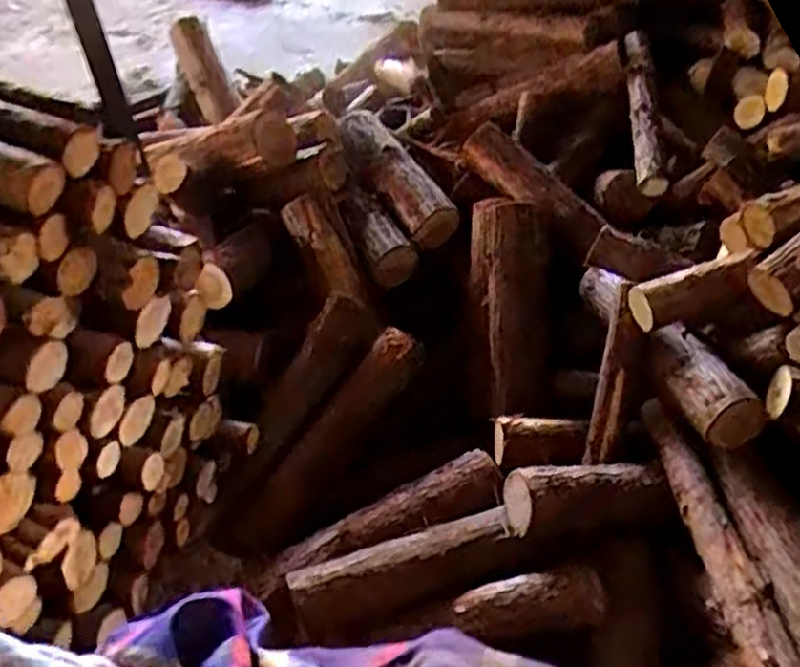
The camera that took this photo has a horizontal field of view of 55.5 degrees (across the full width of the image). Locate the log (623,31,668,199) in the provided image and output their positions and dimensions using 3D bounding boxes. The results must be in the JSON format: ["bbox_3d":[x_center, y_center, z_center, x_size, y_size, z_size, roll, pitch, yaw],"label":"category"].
[{"bbox_3d":[0.545,-0.500,1.706,0.067,0.064,0.404,1,67,0],"label":"log"}]

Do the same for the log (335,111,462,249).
[{"bbox_3d":[-0.014,-0.347,1.695,0.109,0.107,0.377,-28,71,-28],"label":"log"}]

